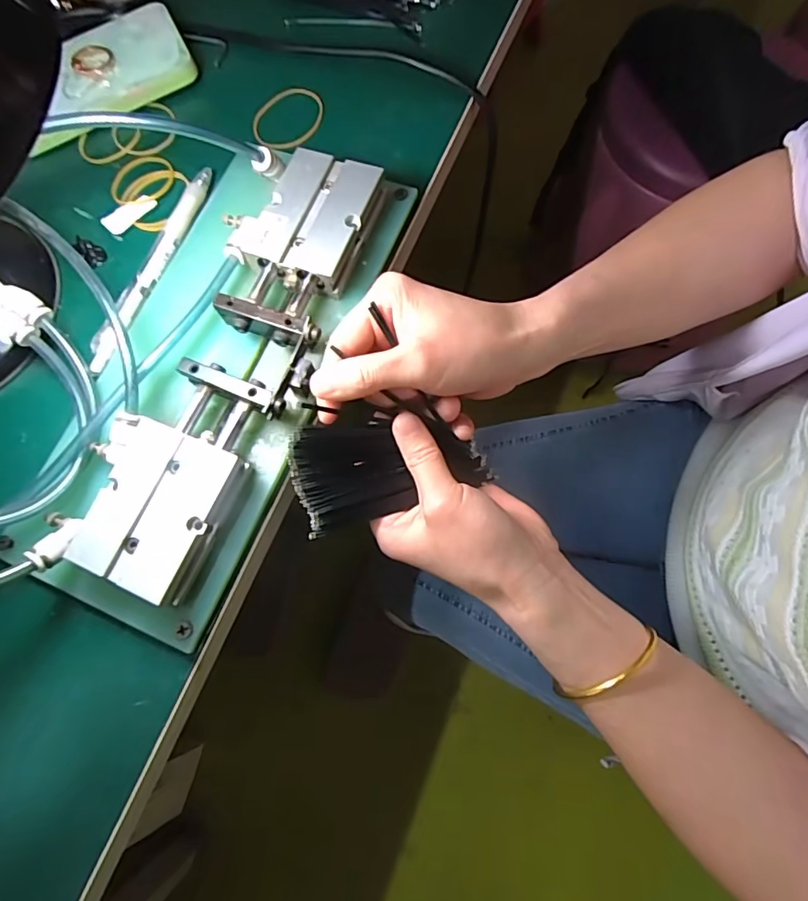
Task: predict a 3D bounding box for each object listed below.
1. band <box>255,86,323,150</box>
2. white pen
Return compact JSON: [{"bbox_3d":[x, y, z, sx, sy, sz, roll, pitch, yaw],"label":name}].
[{"bbox_3d":[-0.077,-0.221,0.332,0.051,0.004,0.047,-1,73,2],"label":"band"},{"bbox_3d":[-0.149,-0.111,0.299,0.013,0.009,0.141,19,76,8],"label":"white pen"}]

